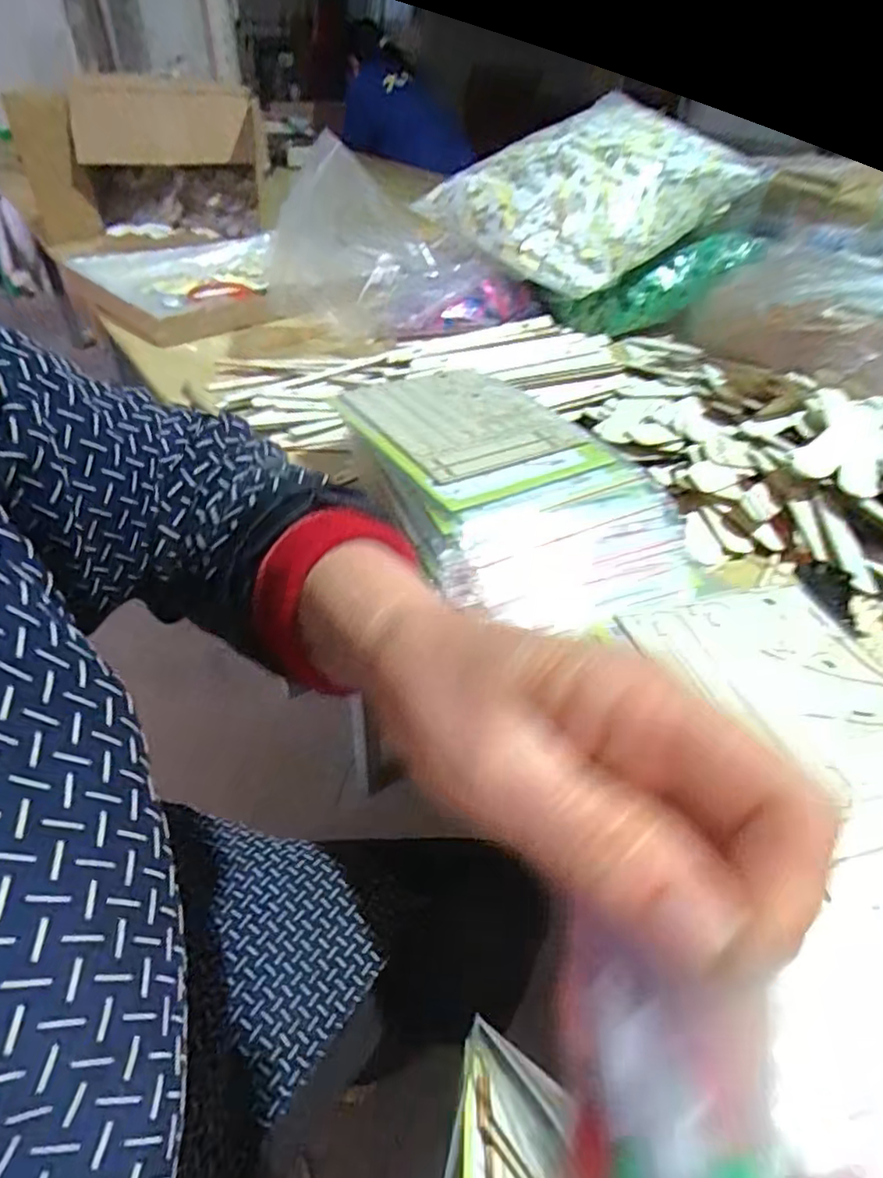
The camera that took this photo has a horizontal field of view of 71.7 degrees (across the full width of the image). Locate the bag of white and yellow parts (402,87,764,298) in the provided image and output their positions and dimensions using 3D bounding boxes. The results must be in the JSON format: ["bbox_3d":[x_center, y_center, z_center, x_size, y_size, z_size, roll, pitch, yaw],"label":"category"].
[{"bbox_3d":[0.190,-0.513,0.785,0.327,0.144,0.259,-29,51,-31],"label":"bag of white and yellow parts"}]

